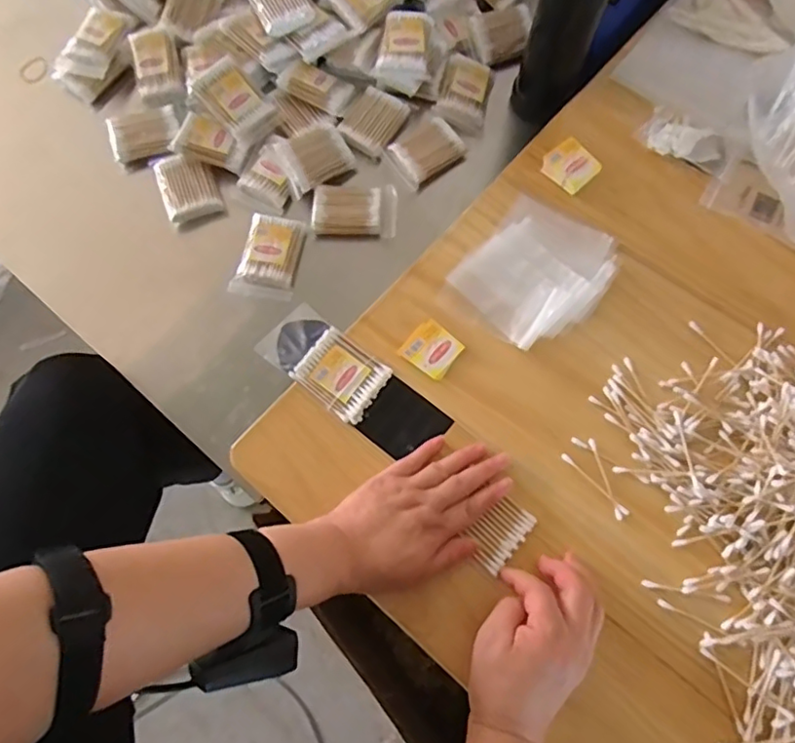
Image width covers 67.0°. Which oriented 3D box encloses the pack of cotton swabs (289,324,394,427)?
[{"bbox_3d":[-0.051,0.002,0.547,0.077,0.008,0.063,38,76,11],"label":"pack of cotton swabs"}]

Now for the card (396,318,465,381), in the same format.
[{"bbox_3d":[0.032,-0.020,0.559,0.047,0.004,0.045,39,81,6],"label":"card"}]

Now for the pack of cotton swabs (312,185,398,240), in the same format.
[{"bbox_3d":[-0.046,-0.179,0.660,0.090,0.023,0.063,5,72,1],"label":"pack of cotton swabs"}]

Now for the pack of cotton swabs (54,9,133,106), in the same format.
[{"bbox_3d":[-0.360,-0.377,0.707,0.053,0.028,0.108,30,90,9],"label":"pack of cotton swabs"}]

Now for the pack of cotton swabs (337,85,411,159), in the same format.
[{"bbox_3d":[-0.028,-0.287,0.687,0.059,0.015,0.075,30,75,9],"label":"pack of cotton swabs"}]

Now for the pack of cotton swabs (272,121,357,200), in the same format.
[{"bbox_3d":[-0.092,-0.240,0.659,0.080,0.018,0.066,-32,75,-10],"label":"pack of cotton swabs"}]

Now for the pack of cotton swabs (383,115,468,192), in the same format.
[{"bbox_3d":[0.028,-0.251,0.681,0.082,0.022,0.063,-41,77,-12],"label":"pack of cotton swabs"}]

